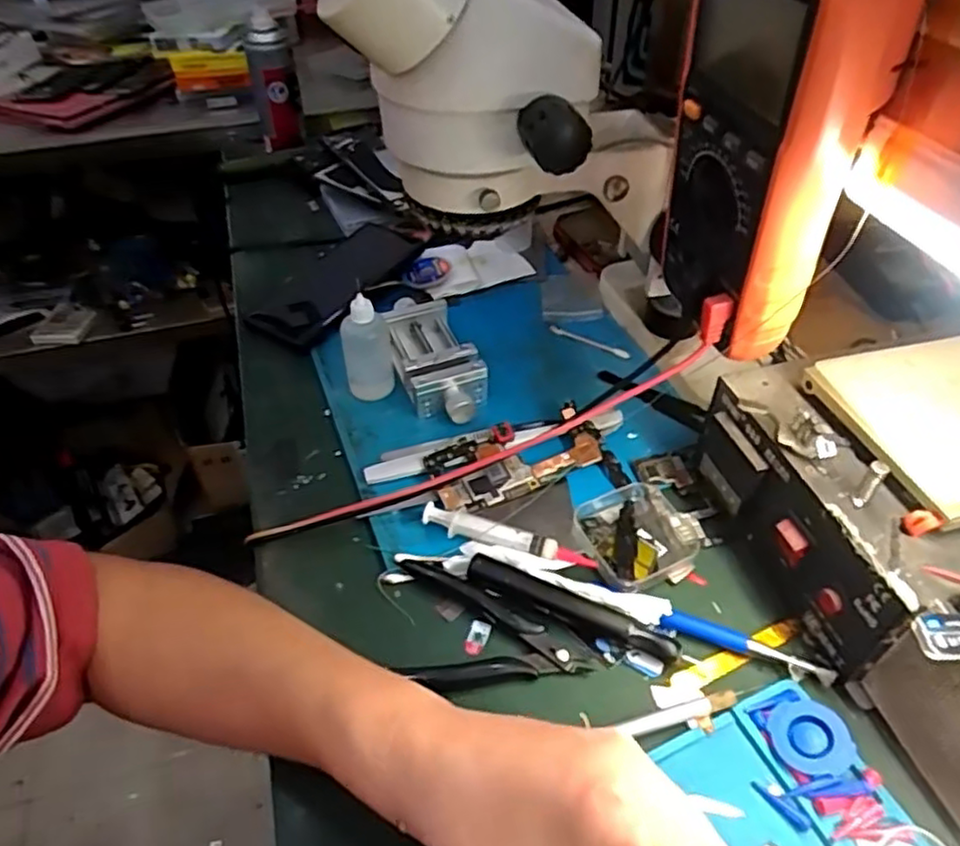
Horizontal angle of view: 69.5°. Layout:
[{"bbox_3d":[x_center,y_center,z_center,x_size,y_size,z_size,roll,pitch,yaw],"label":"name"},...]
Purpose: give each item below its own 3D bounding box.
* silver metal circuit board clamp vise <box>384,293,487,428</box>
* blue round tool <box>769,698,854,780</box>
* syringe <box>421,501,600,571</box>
[{"bbox_3d":[-0.037,-0.053,0.545,0.059,0.031,0.137,-15,45,-12],"label":"silver metal circuit board clamp vise"},{"bbox_3d":[0.161,0.153,0.336,0.035,0.007,0.035,-14,44,14],"label":"blue round tool"},{"bbox_3d":[0.015,0.070,0.422,0.111,0.012,0.016,15,47,17],"label":"syringe"}]

